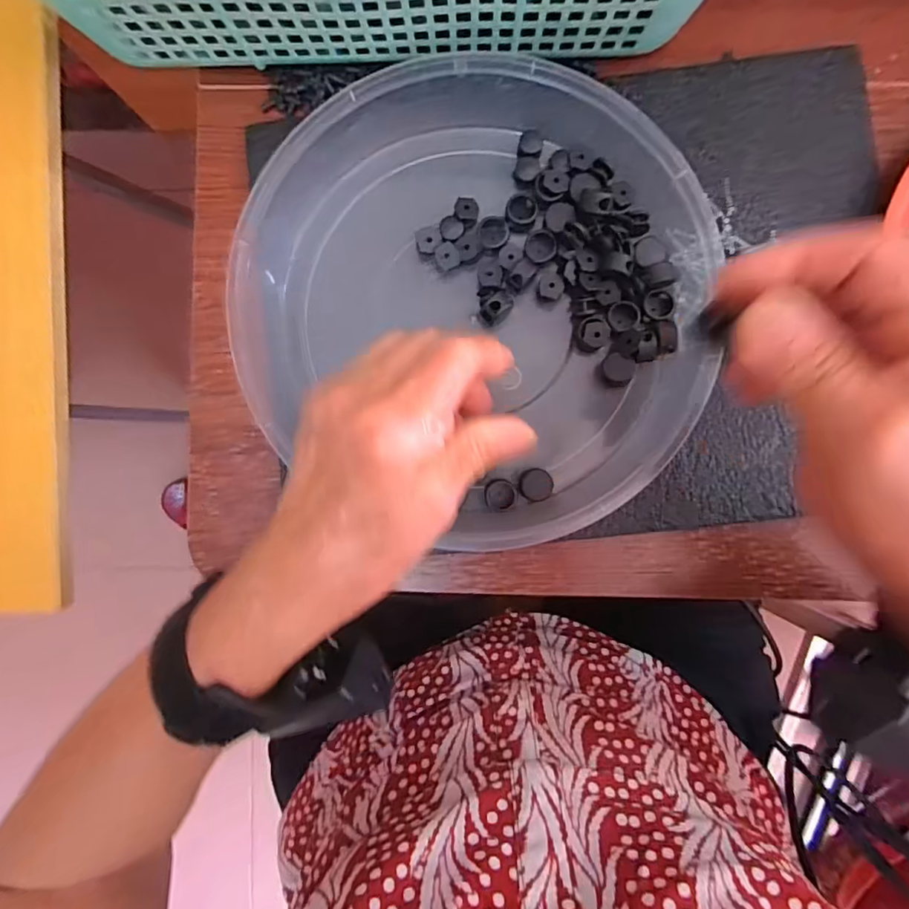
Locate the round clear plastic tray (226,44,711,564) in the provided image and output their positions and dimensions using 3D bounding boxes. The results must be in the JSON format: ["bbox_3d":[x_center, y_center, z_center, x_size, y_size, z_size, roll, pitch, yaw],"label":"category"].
[{"bbox_3d":[0.018,-0.085,0.275,0.246,0.045,0.233,0,90,2],"label":"round clear plastic tray"}]

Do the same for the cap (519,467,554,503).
[{"bbox_3d":[0.044,0.016,0.286,0.018,0.005,0.017,0,90,2],"label":"cap"}]

